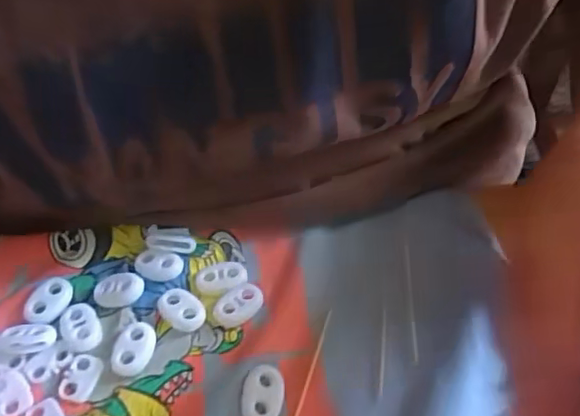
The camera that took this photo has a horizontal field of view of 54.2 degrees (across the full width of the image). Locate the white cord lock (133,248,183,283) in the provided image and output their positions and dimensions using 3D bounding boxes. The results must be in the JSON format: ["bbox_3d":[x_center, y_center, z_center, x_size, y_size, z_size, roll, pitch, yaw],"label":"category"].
[{"bbox_3d":[-0.059,0.025,0.251,0.022,0.004,0.014,8,48,10],"label":"white cord lock"}]

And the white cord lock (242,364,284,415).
[{"bbox_3d":[-0.010,0.069,0.210,0.015,0.007,0.022,1,47,3],"label":"white cord lock"}]

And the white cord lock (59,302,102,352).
[{"bbox_3d":[-0.086,0.048,0.231,0.015,0.004,0.022,-23,50,-18],"label":"white cord lock"}]

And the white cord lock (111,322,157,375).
[{"bbox_3d":[-0.062,0.056,0.225,0.014,0.005,0.021,10,48,11],"label":"white cord lock"}]

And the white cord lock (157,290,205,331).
[{"bbox_3d":[-0.045,0.042,0.236,0.021,0.005,0.013,24,52,23],"label":"white cord lock"}]

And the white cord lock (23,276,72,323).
[{"bbox_3d":[-0.103,0.039,0.241,0.013,0.005,0.023,20,51,20],"label":"white cord lock"}]

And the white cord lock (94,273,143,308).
[{"bbox_3d":[-0.074,0.035,0.241,0.021,0.009,0.013,1,47,3],"label":"white cord lock"}]

